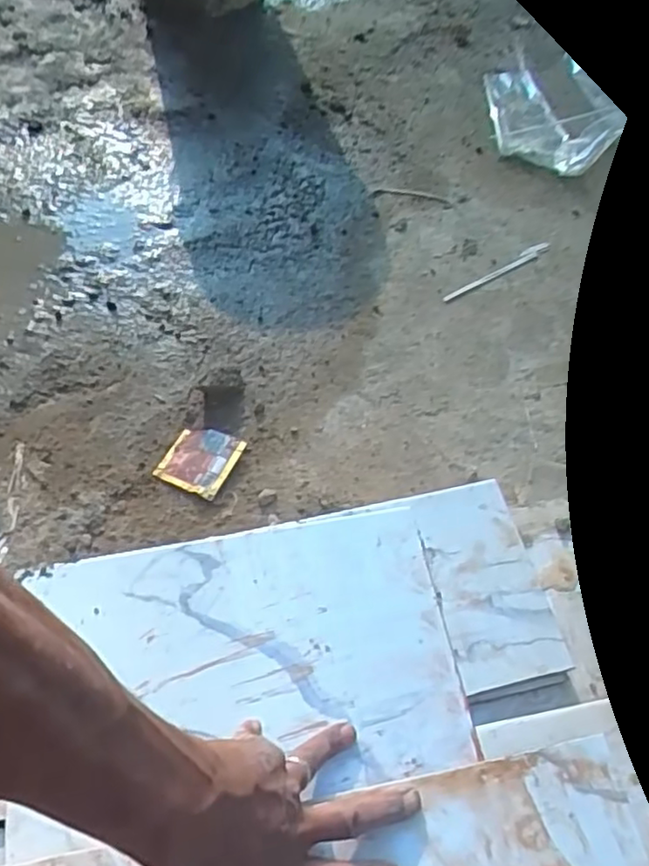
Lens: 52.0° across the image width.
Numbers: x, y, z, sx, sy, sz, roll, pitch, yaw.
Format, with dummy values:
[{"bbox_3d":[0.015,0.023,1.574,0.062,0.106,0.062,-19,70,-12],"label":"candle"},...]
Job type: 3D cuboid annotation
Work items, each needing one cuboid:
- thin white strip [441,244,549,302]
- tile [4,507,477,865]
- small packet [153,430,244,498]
[{"bbox_3d":[0.266,-0.248,1.022,0.221,0.004,0.022,-31,63,-21],"label":"thin white strip"},{"bbox_3d":[-0.056,0.155,0.458,0.283,0.012,0.183,-8,62,-7],"label":"tile"},{"bbox_3d":[-0.151,0.032,0.806,0.082,0.013,0.085,23,58,12],"label":"small packet"}]

